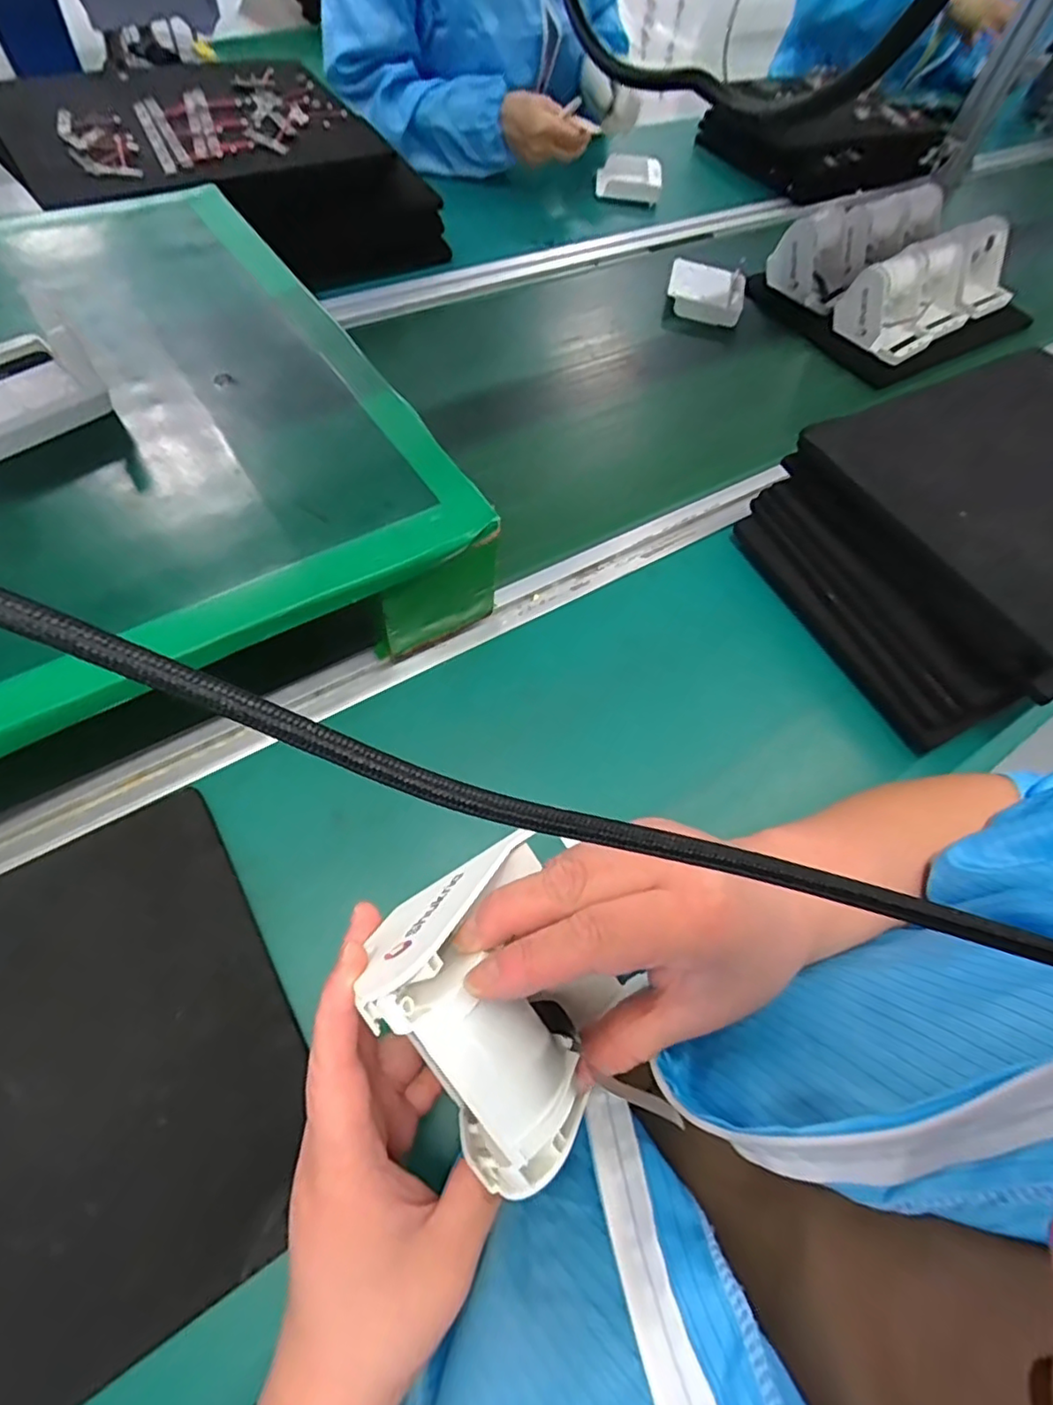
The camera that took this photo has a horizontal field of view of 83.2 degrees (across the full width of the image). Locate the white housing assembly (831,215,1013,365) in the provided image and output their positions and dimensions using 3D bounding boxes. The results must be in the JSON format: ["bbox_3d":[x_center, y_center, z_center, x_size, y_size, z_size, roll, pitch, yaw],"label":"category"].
[{"bbox_3d":[0.527,-0.534,0.765,0.295,0.099,0.098,-33,70,-21],"label":"white housing assembly"}]

